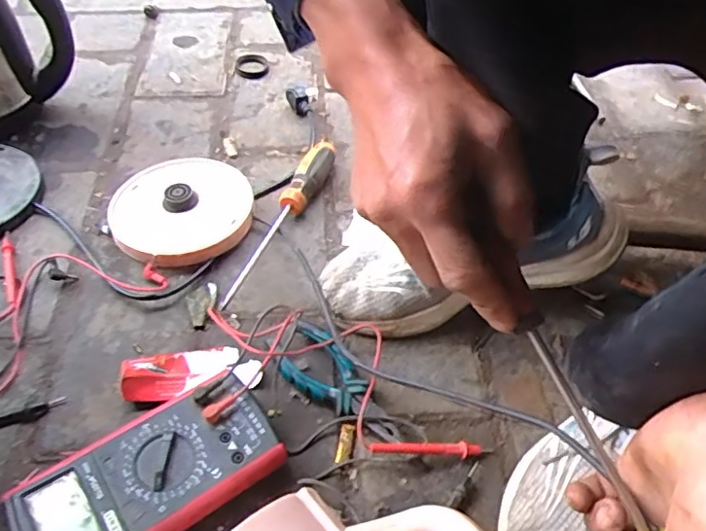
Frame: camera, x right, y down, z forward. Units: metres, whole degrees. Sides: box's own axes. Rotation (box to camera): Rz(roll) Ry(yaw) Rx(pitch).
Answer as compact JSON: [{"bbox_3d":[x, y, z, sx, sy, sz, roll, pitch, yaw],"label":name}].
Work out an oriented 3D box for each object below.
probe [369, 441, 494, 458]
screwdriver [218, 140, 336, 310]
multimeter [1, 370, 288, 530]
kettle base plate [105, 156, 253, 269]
[{"bbox_3d":[0.062,0.141,0.451,0.101,0.009,0.011,6,49,-15],"label":"probe"},{"bbox_3d":[-0.070,-0.050,0.597,0.025,0.033,0.247,19,52,11],"label":"screwdriver"},{"bbox_3d":[-0.145,0.154,0.420,0.176,0.035,0.085,-28,58,-24],"label":"multimeter"},{"bbox_3d":[-0.179,-0.066,0.605,0.145,0.035,0.157,-7,52,-10],"label":"kettle base plate"}]

